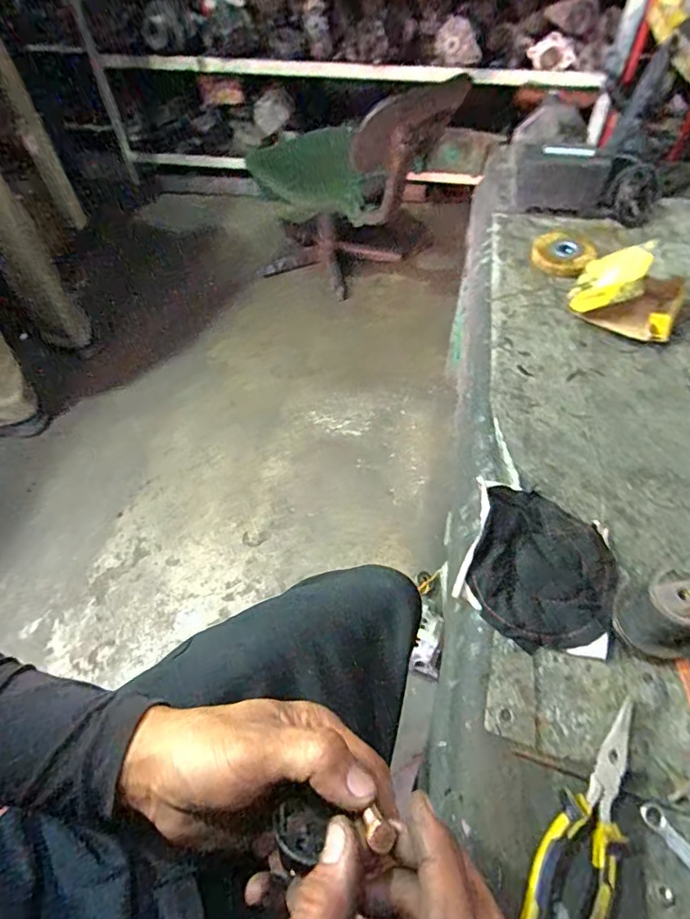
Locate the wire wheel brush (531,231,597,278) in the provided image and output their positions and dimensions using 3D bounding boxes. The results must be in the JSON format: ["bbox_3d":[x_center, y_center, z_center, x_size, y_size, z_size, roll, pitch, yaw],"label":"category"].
[{"bbox_3d":[0.361,-0.346,0.839,0.095,0.032,0.093,18,57,14],"label":"wire wheel brush"}]

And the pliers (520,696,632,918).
[{"bbox_3d":[0.196,0.286,0.401,0.054,0.024,0.186,30,61,21],"label":"pliers"}]

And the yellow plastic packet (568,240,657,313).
[{"bbox_3d":[0.393,-0.271,0.750,0.100,0.026,0.114,4,57,48],"label":"yellow plastic packet"}]

